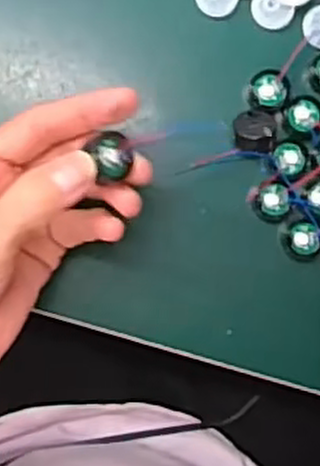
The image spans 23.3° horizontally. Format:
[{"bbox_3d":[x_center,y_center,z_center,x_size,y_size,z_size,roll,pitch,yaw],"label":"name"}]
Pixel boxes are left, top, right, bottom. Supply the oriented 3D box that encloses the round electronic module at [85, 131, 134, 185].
[{"bbox_3d":[-0.018,-0.030,0.311,0.016,0.011,0.017,-24,92,-6],"label":"round electronic module"}]

